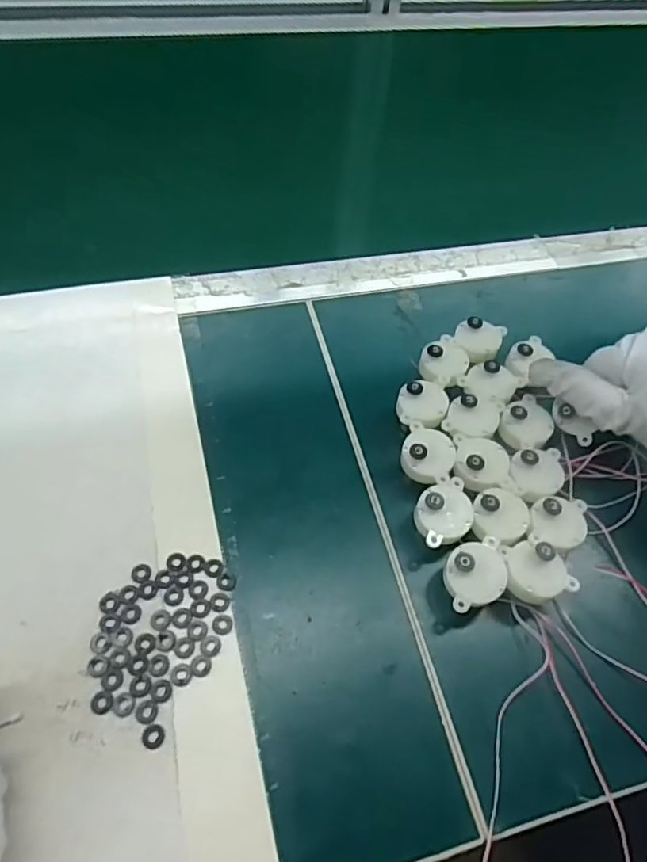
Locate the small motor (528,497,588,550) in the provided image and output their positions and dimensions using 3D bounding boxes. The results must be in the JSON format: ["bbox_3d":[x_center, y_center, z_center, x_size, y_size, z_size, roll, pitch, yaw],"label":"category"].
[{"bbox_3d":[0.133,0.056,0.323,0.037,0.027,0.032,11,59,2],"label":"small motor"}]

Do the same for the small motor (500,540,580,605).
[{"bbox_3d":[0.114,0.080,0.308,0.035,0.030,0.032,-13,61,-12],"label":"small motor"}]

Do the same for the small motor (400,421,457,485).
[{"bbox_3d":[0.063,0.018,0.342,0.031,0.029,0.040,17,59,6],"label":"small motor"}]

